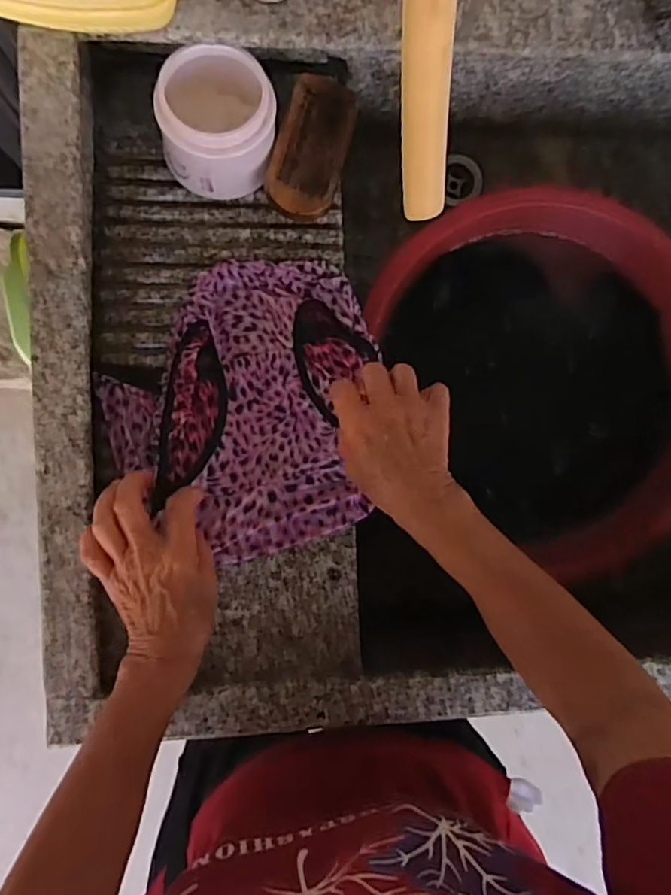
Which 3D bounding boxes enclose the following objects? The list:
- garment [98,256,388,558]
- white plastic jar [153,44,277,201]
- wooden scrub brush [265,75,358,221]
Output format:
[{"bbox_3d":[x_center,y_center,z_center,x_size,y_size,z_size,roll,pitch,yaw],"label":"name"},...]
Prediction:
[{"bbox_3d":[-0.076,-0.035,0.508,0.222,0.039,0.239,-9,93,-6],"label":"garment"},{"bbox_3d":[-0.100,-0.273,0.494,0.094,0.076,0.104,-27,95,-5],"label":"white plastic jar"},{"bbox_3d":[-0.021,-0.265,0.524,0.060,0.033,0.130,16,90,-7],"label":"wooden scrub brush"}]

